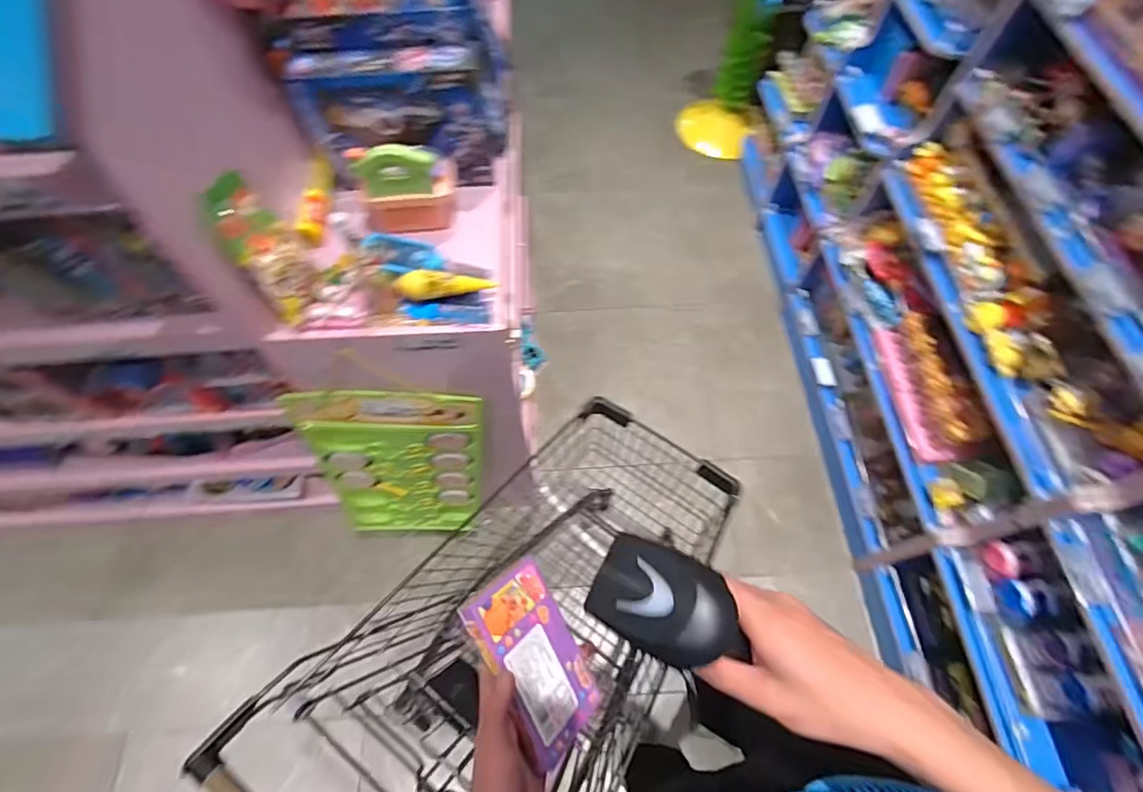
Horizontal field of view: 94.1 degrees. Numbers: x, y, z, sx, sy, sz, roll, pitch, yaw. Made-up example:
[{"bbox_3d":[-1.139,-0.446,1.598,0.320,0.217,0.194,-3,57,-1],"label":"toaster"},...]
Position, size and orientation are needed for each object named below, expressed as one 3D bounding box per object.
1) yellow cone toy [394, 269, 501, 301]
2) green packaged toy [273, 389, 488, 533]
[{"bbox_3d":[-0.178,-0.161,0.775,0.142,0.039,0.030,-5,62,-24],"label":"yellow cone toy"},{"bbox_3d":[-0.358,0.170,1.150,0.318,0.647,0.033,2,56,-8],"label":"green packaged toy"}]

